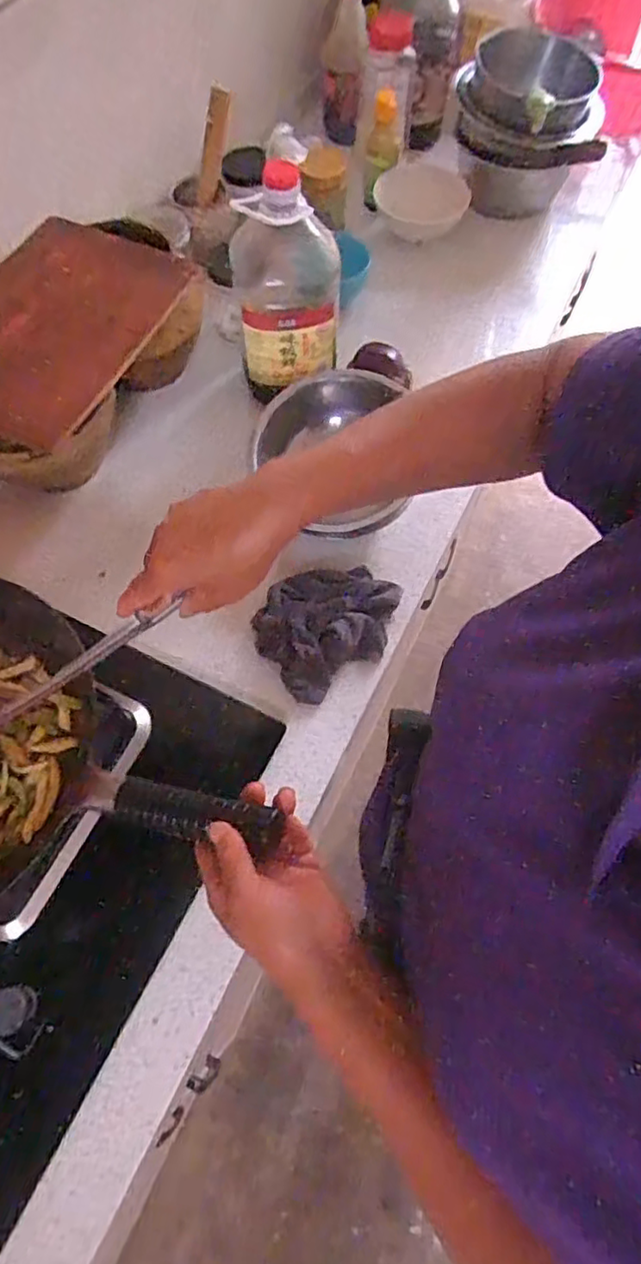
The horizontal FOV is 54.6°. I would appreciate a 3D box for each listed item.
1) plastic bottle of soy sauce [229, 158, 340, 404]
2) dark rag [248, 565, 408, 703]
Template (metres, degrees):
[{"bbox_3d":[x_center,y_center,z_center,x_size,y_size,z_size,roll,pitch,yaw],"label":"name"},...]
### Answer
[{"bbox_3d":[-0.041,-0.412,0.746,0.123,0.219,0.156,-8,65,-3],"label":"plastic bottle of soy sauce"},{"bbox_3d":[0.009,-0.014,0.686,0.164,0.037,0.126,-37,70,-15],"label":"dark rag"}]

